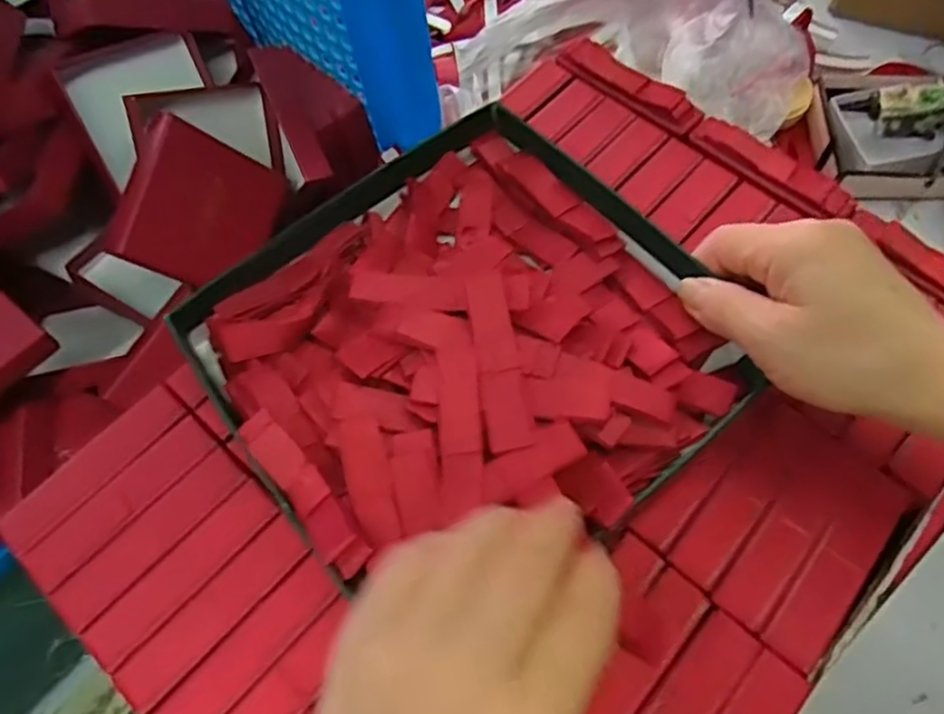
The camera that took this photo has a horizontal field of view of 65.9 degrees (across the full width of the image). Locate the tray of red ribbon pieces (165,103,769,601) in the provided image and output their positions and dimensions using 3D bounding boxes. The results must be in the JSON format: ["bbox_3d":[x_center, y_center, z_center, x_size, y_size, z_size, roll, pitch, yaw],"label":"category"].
[{"bbox_3d":[-0.003,-0.008,0.308,0.191,0.033,0.188,-35,69,-15],"label":"tray of red ribbon pieces"}]

